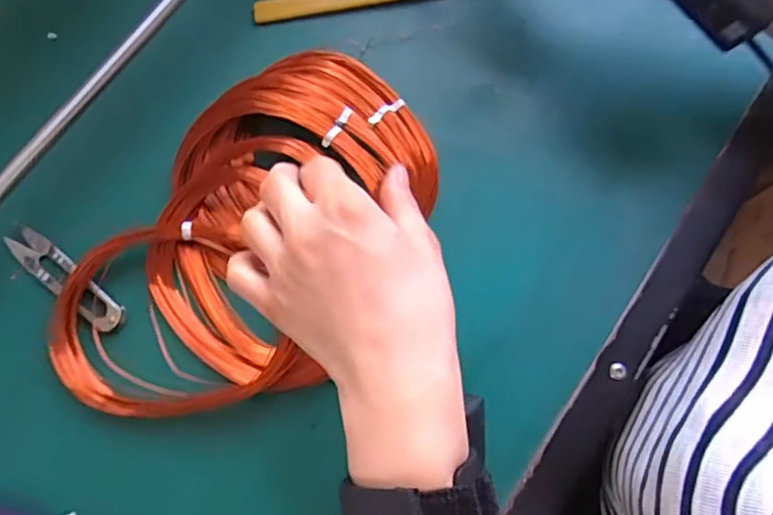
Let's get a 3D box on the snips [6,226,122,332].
[{"bbox_3d":[-0.208,0.013,0.381,0.096,0.008,0.022,38,79,10],"label":"snips"}]

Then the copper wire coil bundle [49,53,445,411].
[{"bbox_3d":[-0.085,-0.016,0.382,0.159,0.028,0.276,33,78,8],"label":"copper wire coil bundle"}]

